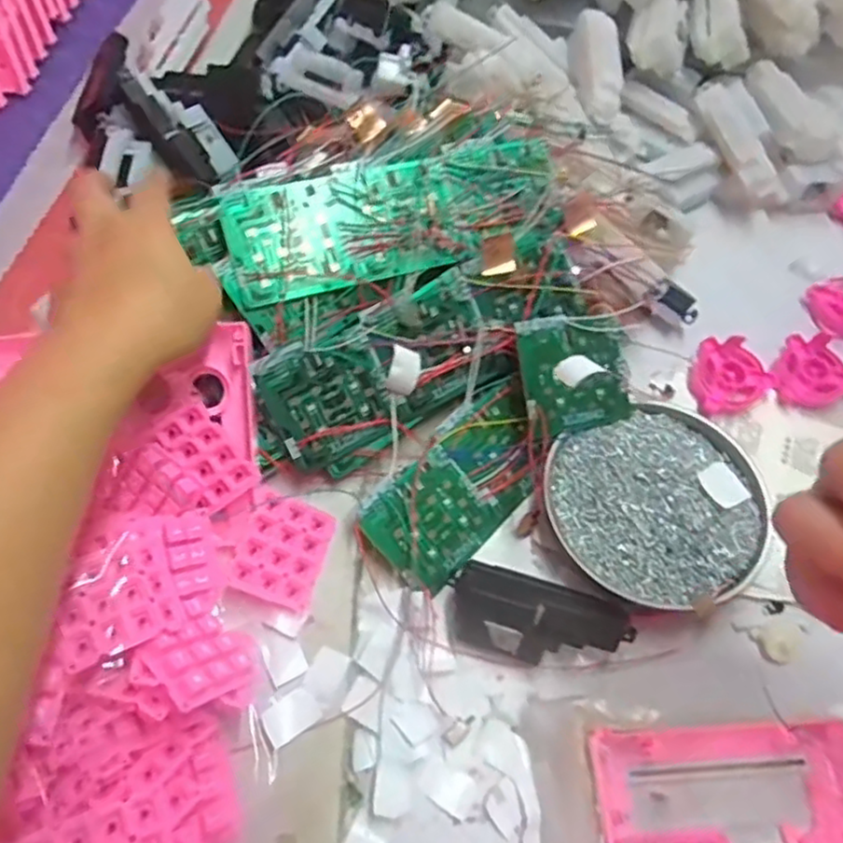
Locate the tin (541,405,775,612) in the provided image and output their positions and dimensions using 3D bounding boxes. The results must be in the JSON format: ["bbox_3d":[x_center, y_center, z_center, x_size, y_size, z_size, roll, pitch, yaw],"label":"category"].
[{"bbox_3d":[0.149,0.054,0.430,0.132,0.029,0.125,1,63,-1],"label":"tin"}]

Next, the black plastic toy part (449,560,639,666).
[{"bbox_3d":[0.067,0.116,0.391,0.104,0.036,0.046,15,61,7],"label":"black plastic toy part"}]

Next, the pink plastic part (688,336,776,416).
[{"bbox_3d":[0.211,-0.031,0.476,0.052,0.018,0.051,1,63,-1],"label":"pink plastic part"}]

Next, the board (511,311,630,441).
[{"bbox_3d":[0.100,-0.032,0.435,0.073,0.008,0.073,-12,98,-15],"label":"board"}]

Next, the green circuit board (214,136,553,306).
[{"bbox_3d":[-0.015,-0.129,0.428,0.208,0.007,0.068,-16,95,-13],"label":"green circuit board"}]

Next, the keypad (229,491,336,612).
[{"bbox_3d":[-0.080,0.074,0.396,0.051,0.005,0.058,24,66,-18],"label":"keypad"}]

